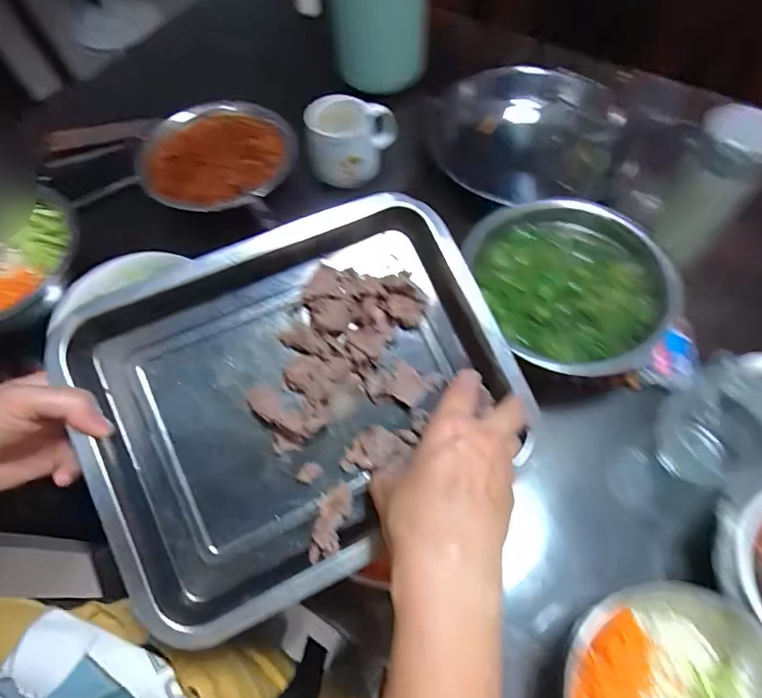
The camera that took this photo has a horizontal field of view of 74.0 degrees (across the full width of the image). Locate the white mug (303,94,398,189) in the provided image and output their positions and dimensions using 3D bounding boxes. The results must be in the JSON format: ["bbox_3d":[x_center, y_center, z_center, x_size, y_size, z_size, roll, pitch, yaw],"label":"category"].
[{"bbox_3d":[-0.038,-0.284,0.689,0.112,0.083,0.089,1,62,3],"label":"white mug"}]

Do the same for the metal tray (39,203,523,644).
[{"bbox_3d":[-0.051,0.029,0.367,0.296,0.029,0.238,-25,82,-13],"label":"metal tray"}]

